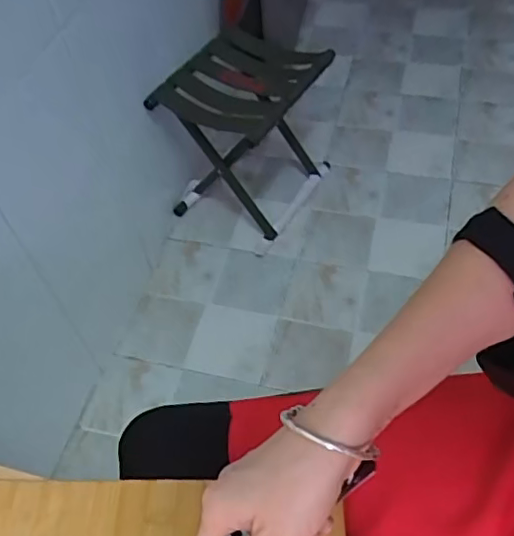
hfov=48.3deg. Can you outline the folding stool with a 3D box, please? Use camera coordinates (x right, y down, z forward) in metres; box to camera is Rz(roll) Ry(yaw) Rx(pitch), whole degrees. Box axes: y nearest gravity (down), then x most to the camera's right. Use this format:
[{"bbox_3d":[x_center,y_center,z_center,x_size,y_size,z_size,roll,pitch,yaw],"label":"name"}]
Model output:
[{"bbox_3d":[-0.012,-0.245,1.099,0.208,0.343,0.253,32,62,25],"label":"folding stool"}]

